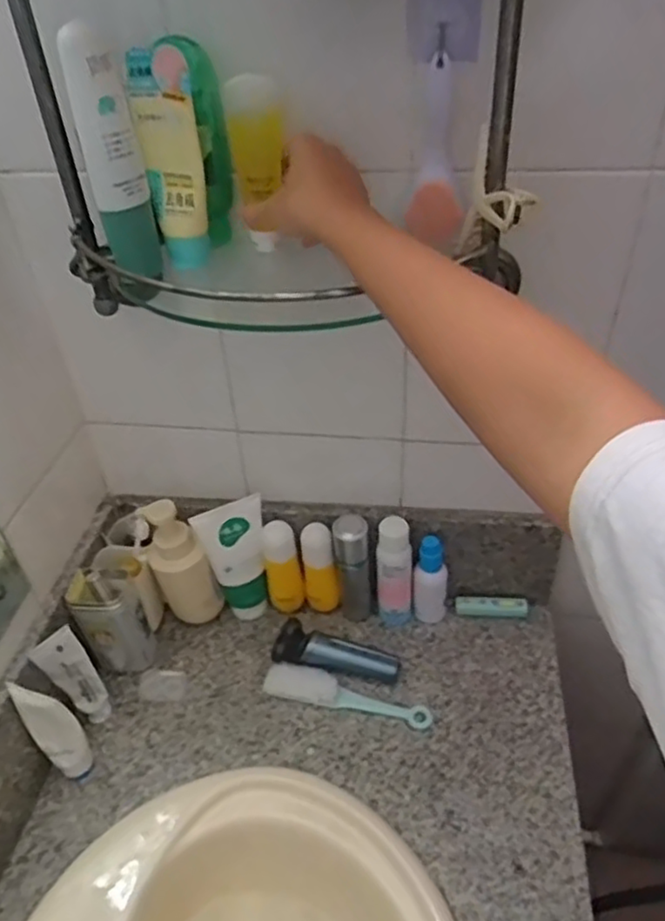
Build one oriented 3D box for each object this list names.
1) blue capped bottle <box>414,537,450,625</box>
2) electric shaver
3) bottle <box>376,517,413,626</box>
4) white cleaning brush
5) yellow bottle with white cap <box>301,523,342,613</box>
[{"bbox_3d":[0.128,0.150,0.844,0.041,0.137,0.033,7,41,12],"label":"blue capped bottle"},{"bbox_3d":[0.005,0.234,0.821,0.158,0.048,0.051,6,41,10],"label":"electric shaver"},{"bbox_3d":[0.079,0.142,0.828,0.042,0.162,0.041,-21,43,-20],"label":"bottle"},{"bbox_3d":[0.015,0.281,0.790,0.203,0.029,0.036,10,42,16],"label":"white cleaning brush"},{"bbox_3d":[-0.014,0.145,0.861,0.041,0.139,0.043,-11,40,-9],"label":"yellow bottle with white cap"}]

